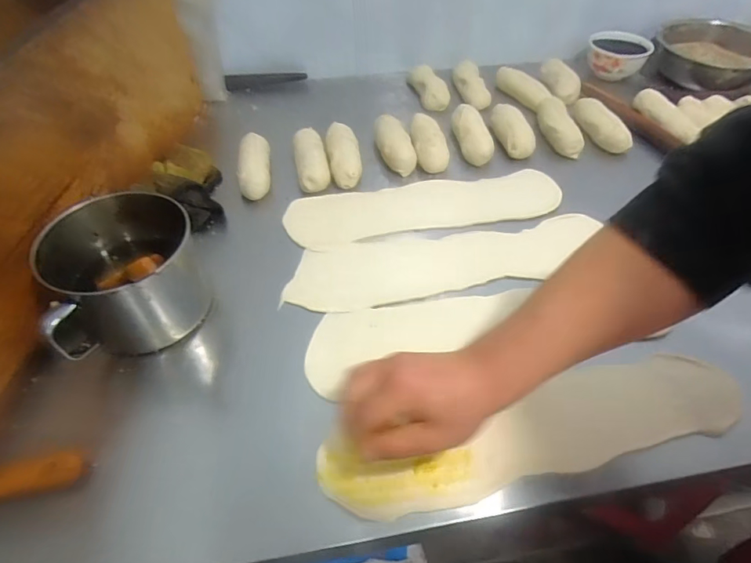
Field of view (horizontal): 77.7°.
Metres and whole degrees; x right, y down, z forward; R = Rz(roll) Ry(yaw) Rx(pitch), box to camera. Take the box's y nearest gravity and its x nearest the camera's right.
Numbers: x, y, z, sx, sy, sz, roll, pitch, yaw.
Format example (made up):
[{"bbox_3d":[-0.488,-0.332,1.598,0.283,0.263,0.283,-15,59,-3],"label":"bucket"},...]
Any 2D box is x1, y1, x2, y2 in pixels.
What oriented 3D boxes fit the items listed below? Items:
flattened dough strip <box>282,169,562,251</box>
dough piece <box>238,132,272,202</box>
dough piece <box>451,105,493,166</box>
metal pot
[{"bbox_3d":[0.069,-0.104,0.628,0.369,0.007,0.096,-10,50,-9],"label":"flattened dough strip"},{"bbox_3d":[-0.170,-0.170,0.658,0.040,0.030,0.112,-4,63,-4],"label":"dough piece"},{"bbox_3d":[0.144,-0.228,0.713,0.034,0.038,0.116,-8,50,-8],"label":"dough piece"},{"bbox_3d":[-0.257,-0.004,0.487,0.148,0.112,0.132,-24,53,-20],"label":"metal pot"}]

